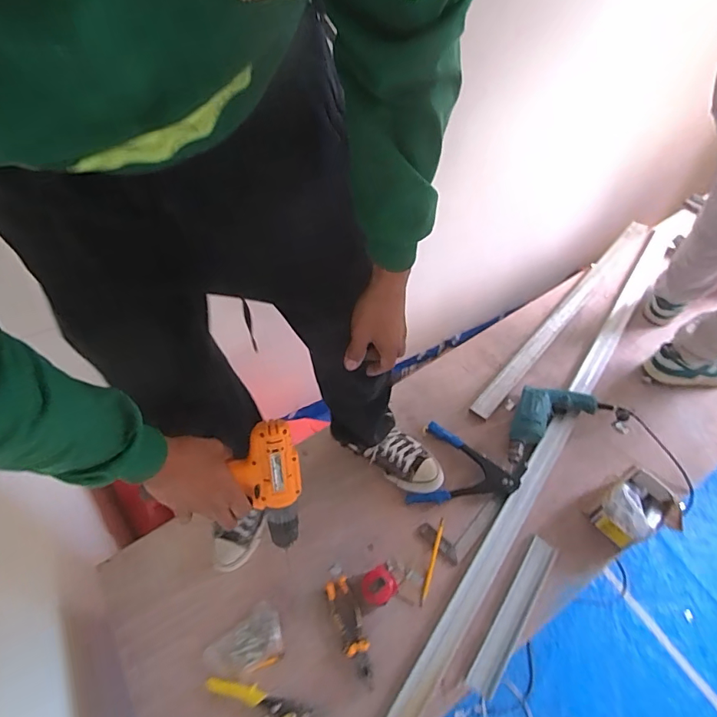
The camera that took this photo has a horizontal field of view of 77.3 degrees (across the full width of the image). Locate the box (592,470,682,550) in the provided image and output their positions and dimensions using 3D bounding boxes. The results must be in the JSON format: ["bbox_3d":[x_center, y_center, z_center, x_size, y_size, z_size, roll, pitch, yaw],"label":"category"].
[{"bbox_3d":[0.577,0.316,0.930,0.159,0.083,0.128,-29,57,-16],"label":"box"}]

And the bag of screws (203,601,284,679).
[{"bbox_3d":[-0.213,0.553,0.854,0.145,0.013,0.099,-35,59,-19],"label":"bag of screws"}]

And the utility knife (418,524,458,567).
[{"bbox_3d":[0.171,0.396,0.959,0.033,0.020,0.107,-33,43,-18],"label":"utility knife"}]

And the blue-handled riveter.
[{"bbox_3d":[0.250,0.265,1.039,0.229,0.065,0.201,16,57,15],"label":"blue-handled riveter"}]

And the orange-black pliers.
[{"bbox_3d":[-0.017,0.518,0.858,0.053,0.014,0.187,-18,55,-9],"label":"orange-black pliers"}]

